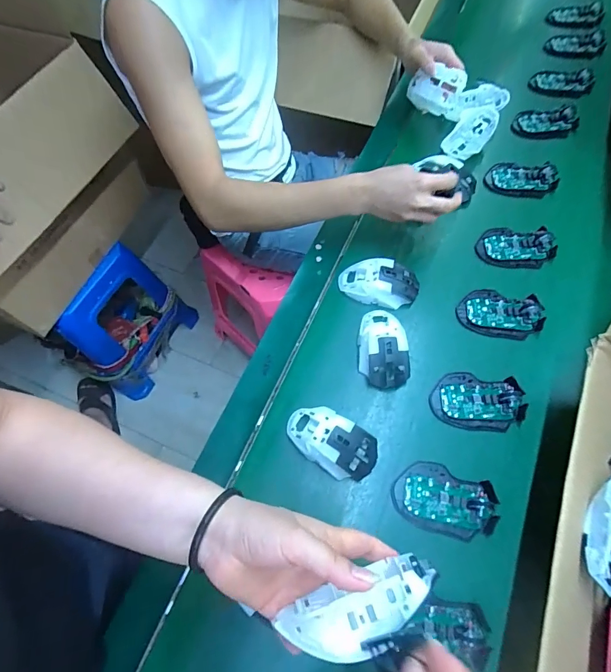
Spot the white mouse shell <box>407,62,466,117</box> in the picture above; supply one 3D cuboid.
[{"bbox_3d":[0.214,-0.412,0.651,0.089,0.069,0.033,26,68,15],"label":"white mouse shell"}]

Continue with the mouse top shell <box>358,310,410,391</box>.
[{"bbox_3d":[0.105,0.014,0.534,0.062,0.032,0.113,-7,64,-1],"label":"mouse top shell"}]

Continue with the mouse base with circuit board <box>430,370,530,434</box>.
[{"bbox_3d":[0.225,0.085,0.502,0.115,0.019,0.074,8,64,7],"label":"mouse base with circuit board"}]

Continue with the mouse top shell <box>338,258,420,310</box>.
[{"bbox_3d":[0.109,-0.081,0.575,0.114,0.027,0.066,7,64,6],"label":"mouse top shell"}]

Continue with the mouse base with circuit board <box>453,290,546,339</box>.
[{"bbox_3d":[0.282,-0.035,0.557,0.116,0.017,0.068,13,65,9],"label":"mouse base with circuit board"}]

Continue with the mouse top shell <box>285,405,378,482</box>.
[{"bbox_3d":[0.031,0.129,0.480,0.115,0.033,0.063,28,68,15],"label":"mouse top shell"}]

